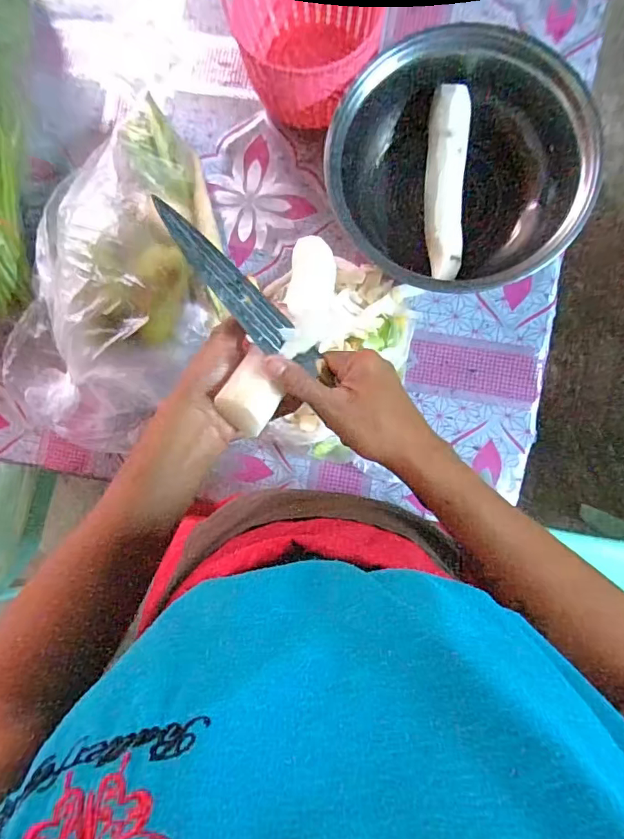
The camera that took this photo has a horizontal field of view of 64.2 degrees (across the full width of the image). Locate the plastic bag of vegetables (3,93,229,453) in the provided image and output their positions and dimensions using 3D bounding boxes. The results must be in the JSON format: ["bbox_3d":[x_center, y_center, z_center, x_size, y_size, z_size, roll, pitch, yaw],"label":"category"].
[{"bbox_3d":[-0.227,-0.168,0.577,0.173,0.120,0.382,14,89,2],"label":"plastic bag of vegetables"}]

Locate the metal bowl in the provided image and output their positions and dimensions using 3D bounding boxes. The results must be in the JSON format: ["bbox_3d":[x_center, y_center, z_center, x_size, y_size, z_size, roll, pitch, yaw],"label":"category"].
[{"bbox_3d":[0.161,-0.276,0.563,0.264,0.103,0.264,0,89,2],"label":"metal bowl"}]

